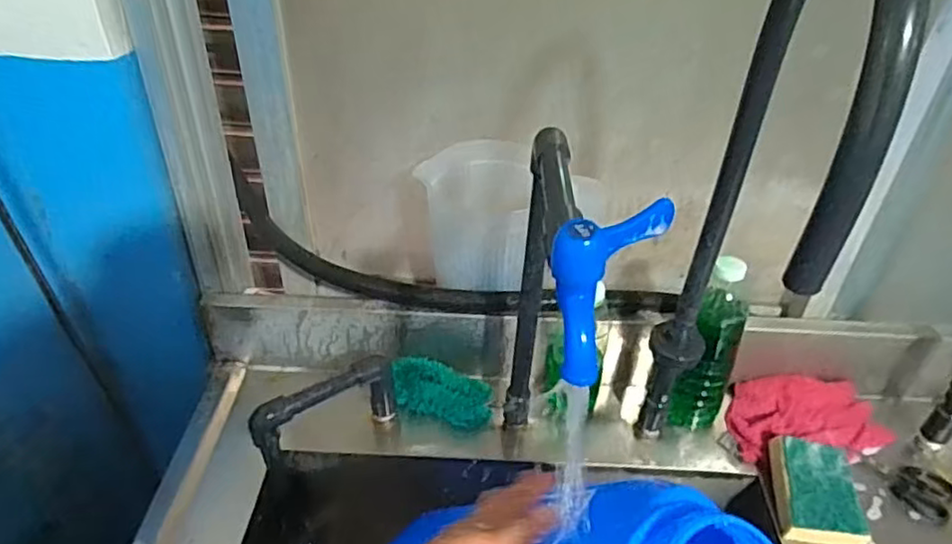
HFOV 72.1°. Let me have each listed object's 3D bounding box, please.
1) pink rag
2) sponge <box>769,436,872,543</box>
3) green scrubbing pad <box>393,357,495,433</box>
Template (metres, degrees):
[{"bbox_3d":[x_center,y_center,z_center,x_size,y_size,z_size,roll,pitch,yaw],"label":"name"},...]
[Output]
[{"bbox_3d":[0.372,0.162,0.734,0.173,0.030,0.105,4,38,2],"label":"pink rag"},{"bbox_3d":[0.342,0.221,0.656,0.076,0.027,0.099,8,53,0],"label":"sponge"},{"bbox_3d":[-0.040,0.133,0.738,0.123,0.033,0.061,18,40,19],"label":"green scrubbing pad"}]

